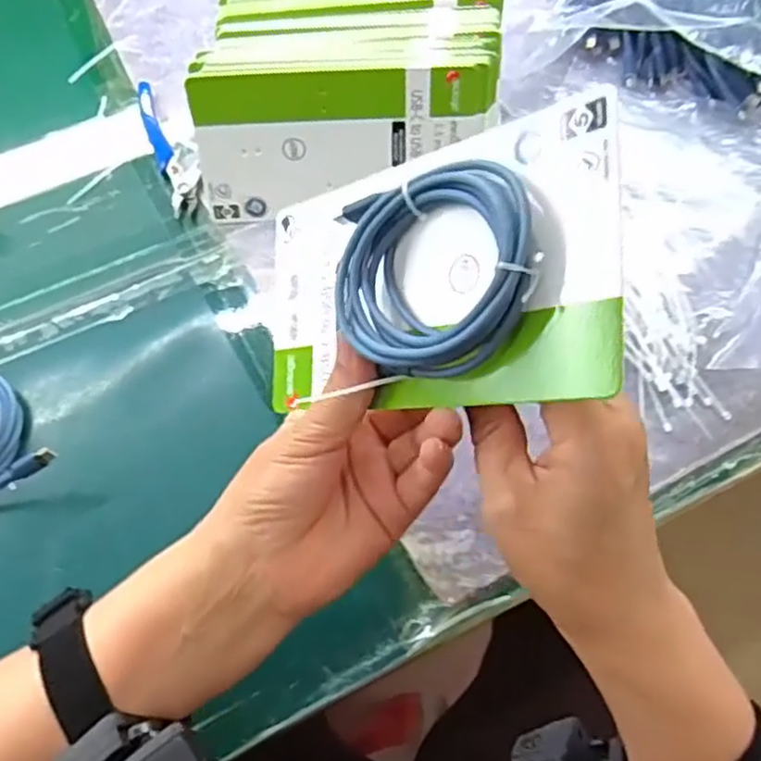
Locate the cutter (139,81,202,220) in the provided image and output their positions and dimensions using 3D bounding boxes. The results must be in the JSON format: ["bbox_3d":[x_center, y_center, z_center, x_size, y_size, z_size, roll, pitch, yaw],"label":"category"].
[{"bbox_3d":[-0.154,-0.173,0.524,0.036,0.014,0.124,-19,65,-9],"label":"cutter"}]

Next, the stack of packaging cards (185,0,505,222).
[{"bbox_3d":[-0.020,-0.196,0.485,0.197,0.101,0.142,0,64,0],"label":"stack of packaging cards"}]

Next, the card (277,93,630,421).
[{"bbox_3d":[0.008,-0.041,0.277,0.176,0.021,0.099,-4,82,45],"label":"card"}]

